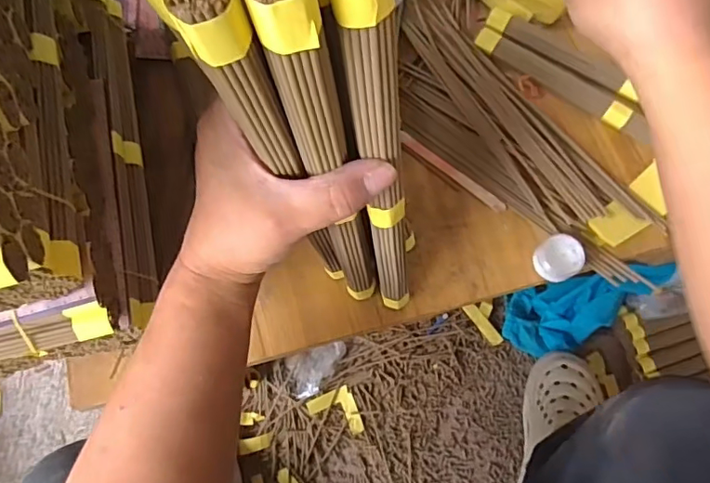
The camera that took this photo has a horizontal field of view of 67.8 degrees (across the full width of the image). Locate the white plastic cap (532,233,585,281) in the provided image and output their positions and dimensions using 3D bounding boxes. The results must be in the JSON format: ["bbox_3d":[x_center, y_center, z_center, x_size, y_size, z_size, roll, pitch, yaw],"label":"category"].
[{"bbox_3d":[0.174,0.014,0.453,0.038,0.022,0.038,1,69,-2],"label":"white plastic cap"}]

